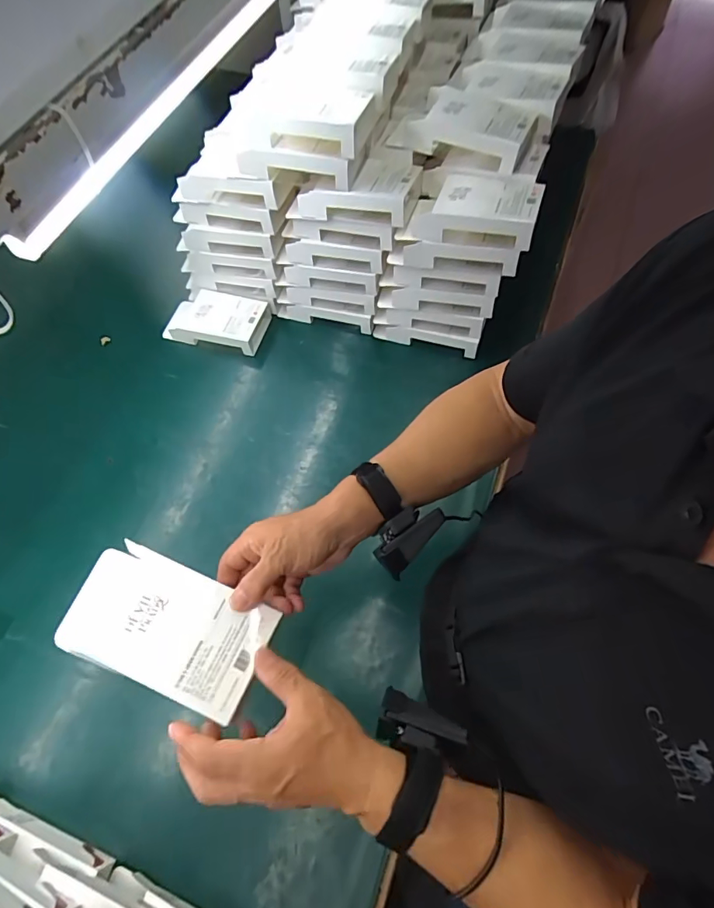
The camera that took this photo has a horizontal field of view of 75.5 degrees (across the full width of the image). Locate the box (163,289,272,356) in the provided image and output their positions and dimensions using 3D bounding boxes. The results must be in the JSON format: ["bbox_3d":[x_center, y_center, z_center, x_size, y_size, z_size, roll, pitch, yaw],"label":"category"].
[{"bbox_3d":[-0.263,-0.244,0.860,0.186,0.047,0.103,12,65,7],"label":"box"}]

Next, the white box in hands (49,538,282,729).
[{"bbox_3d":[-0.172,0.147,0.405,0.187,0.027,0.099,16,65,13],"label":"white box in hands"}]

